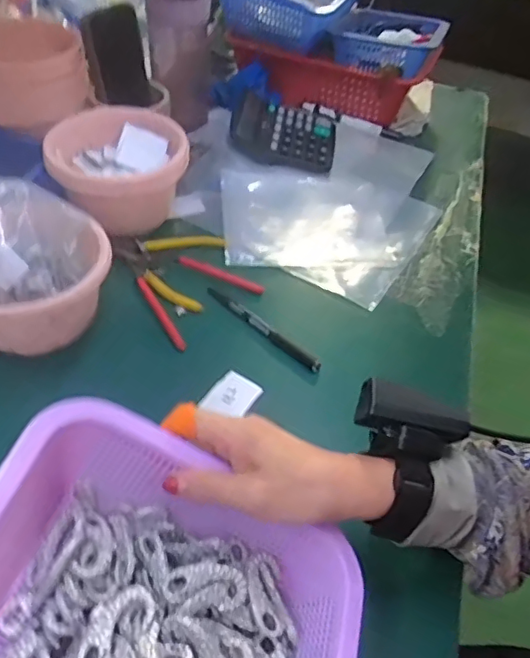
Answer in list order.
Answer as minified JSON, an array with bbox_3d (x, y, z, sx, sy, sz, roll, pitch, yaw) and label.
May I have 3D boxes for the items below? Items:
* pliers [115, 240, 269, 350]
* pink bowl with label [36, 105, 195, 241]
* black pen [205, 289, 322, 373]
[{"bbox_3d":[-0.080,-0.058,0.619,0.116,0.015,0.148,-26,54,-28],"label":"pliers"},{"bbox_3d":[-0.166,-0.179,0.663,0.154,0.095,0.130,-9,48,-15],"label":"pink bowl with label"},{"bbox_3d":[-0.003,-0.003,0.585,0.149,0.009,0.015,37,53,25],"label":"black pen"}]

